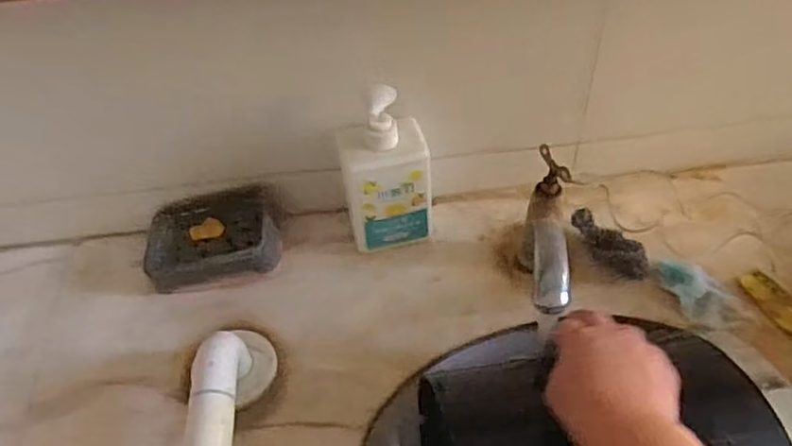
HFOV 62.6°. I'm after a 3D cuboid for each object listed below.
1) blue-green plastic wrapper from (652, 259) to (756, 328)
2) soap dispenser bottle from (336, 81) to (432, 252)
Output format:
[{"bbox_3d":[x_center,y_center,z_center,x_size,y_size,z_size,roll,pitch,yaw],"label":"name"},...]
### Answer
[{"bbox_3d":[0.284,0.065,0.608,0.045,0.013,0.092,-33,56,-23],"label":"blue-green plastic wrapper"},{"bbox_3d":[-0.009,-0.048,0.623,0.083,0.172,0.062,-7,50,-3],"label":"soap dispenser bottle"}]

